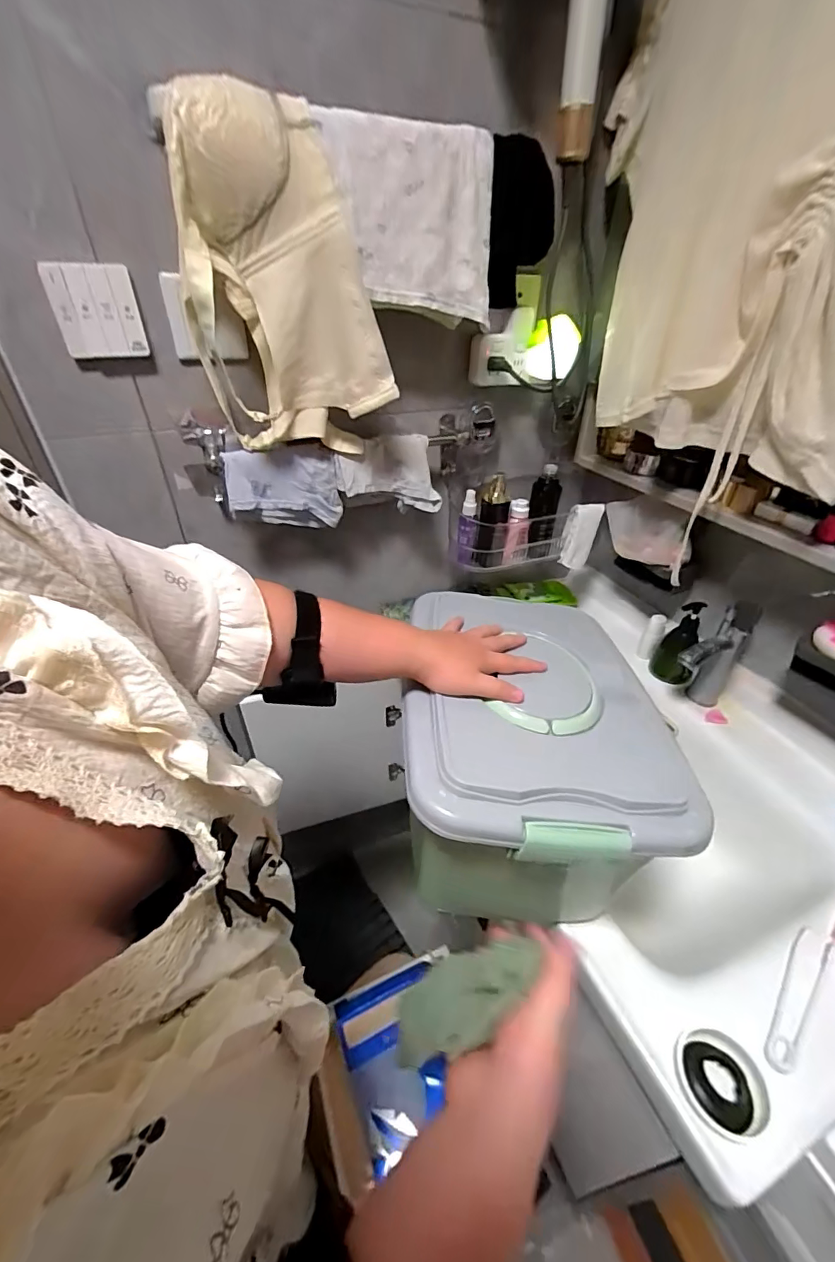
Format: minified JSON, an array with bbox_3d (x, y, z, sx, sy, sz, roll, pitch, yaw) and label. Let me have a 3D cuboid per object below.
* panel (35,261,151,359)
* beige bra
[{"bbox_3d":[-0.359,-0.356,0.514,0.083,0.087,0.007,-14,43,-19],"label":"panel"},{"bbox_3d":[-0.149,-0.370,0.522,0.212,0.305,0.103,-10,37,-14],"label":"beige bra"}]

